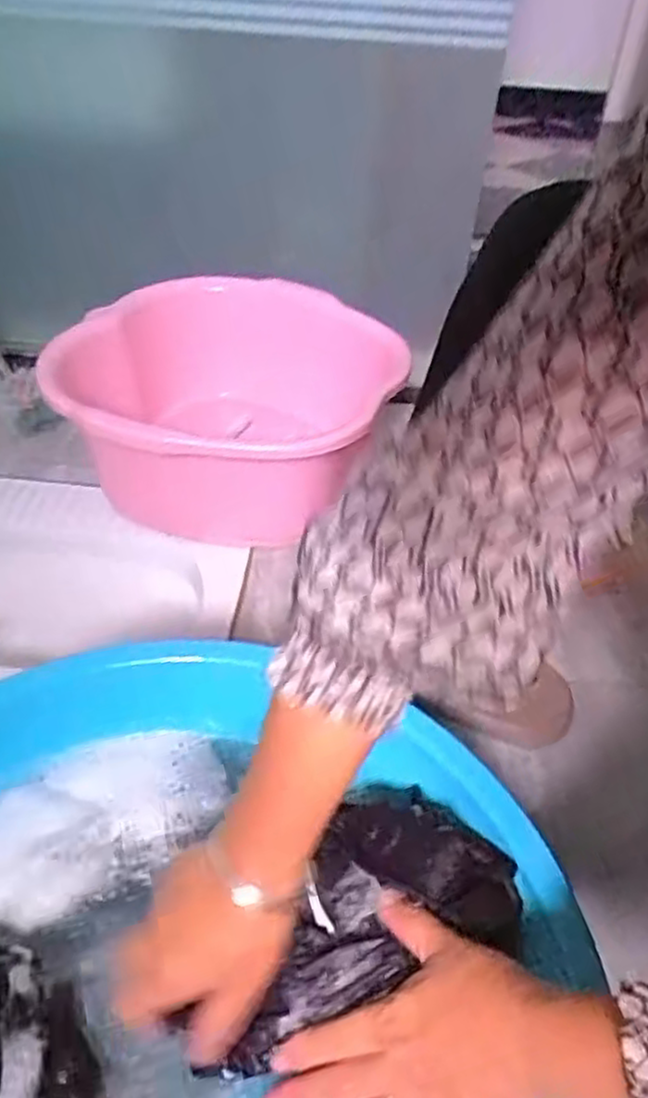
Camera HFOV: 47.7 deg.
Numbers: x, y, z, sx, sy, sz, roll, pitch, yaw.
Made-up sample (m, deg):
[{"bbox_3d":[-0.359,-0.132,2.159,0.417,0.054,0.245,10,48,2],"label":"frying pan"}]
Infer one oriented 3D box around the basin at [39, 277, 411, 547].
[{"bbox_3d":[-0.120,-0.178,0.919,0.361,0.191,0.391,3,41,-2],"label":"basin"}]

